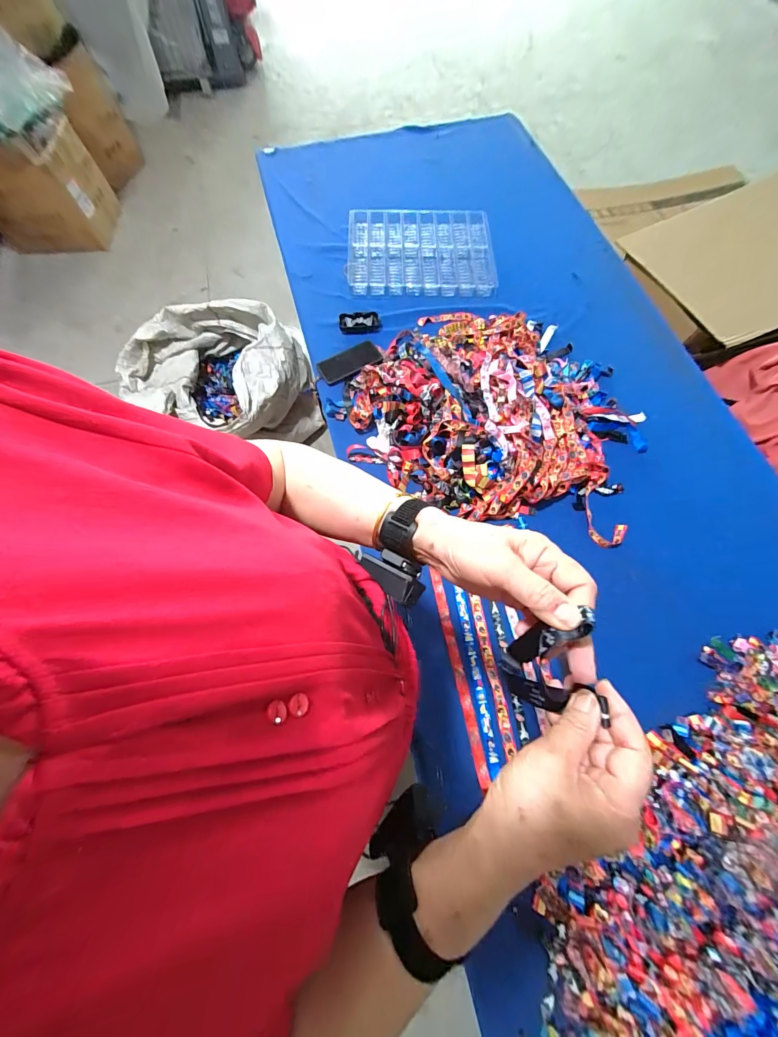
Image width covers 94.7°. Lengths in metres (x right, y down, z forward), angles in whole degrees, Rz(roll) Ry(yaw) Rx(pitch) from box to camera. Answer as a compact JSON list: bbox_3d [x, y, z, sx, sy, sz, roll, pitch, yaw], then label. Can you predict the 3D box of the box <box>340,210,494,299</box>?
[{"bbox_3d":[0.093,-0.814,1.081,0.432,0.036,0.353,0,70,0],"label":"box"}]

